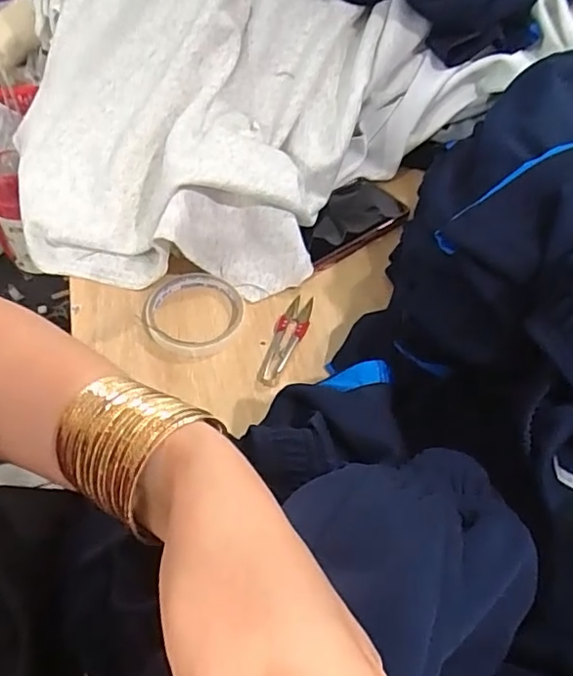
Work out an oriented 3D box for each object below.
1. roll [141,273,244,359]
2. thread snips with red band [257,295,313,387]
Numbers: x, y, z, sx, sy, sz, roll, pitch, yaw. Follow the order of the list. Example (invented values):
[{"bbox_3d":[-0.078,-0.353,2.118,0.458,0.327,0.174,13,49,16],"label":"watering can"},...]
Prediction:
[{"bbox_3d":[-0.082,-0.022,0.501,0.085,0.015,0.085,2,53,-2],"label":"roll"},{"bbox_3d":[0.000,0.000,0.496,0.026,0.005,0.103,17,54,10],"label":"thread snips with red band"}]

